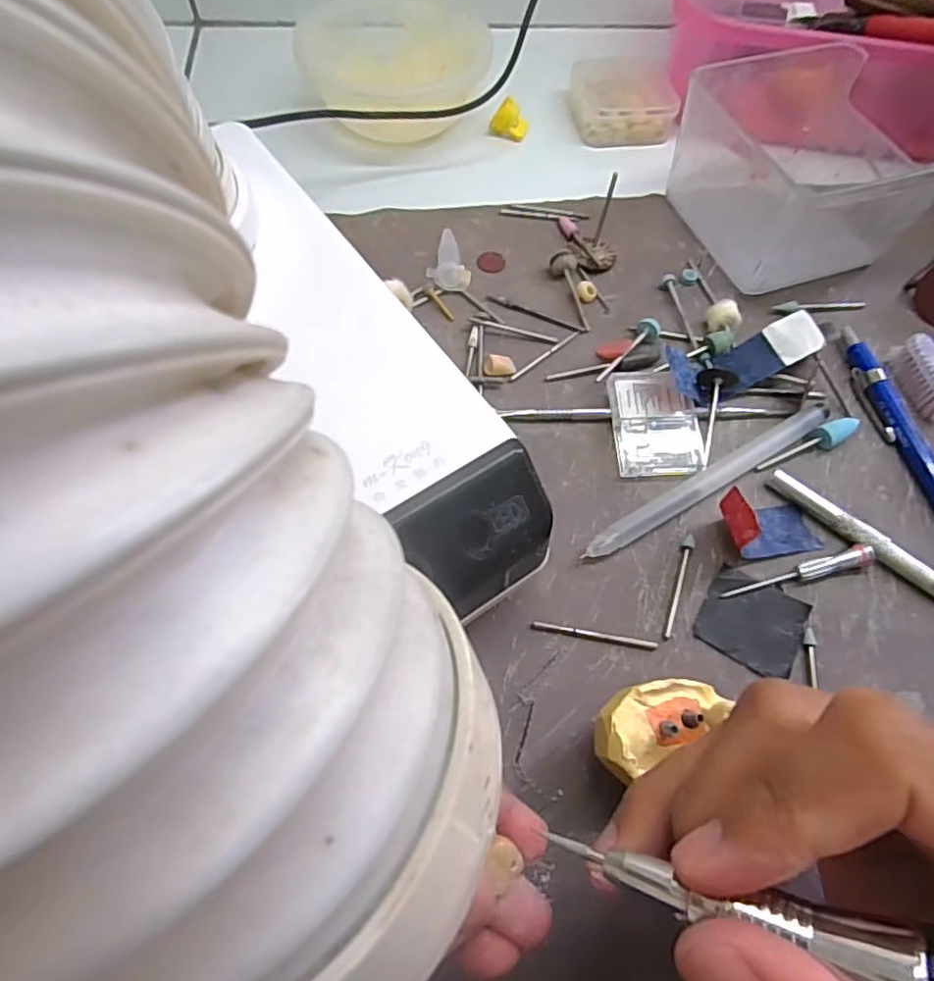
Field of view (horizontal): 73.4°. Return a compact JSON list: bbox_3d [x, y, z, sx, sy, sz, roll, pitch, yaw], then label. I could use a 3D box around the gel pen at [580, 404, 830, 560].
[{"bbox_3d":[0.097,-0.006,0.251,0.124,0.007,0.010,-28,67,-16],"label":"gel pen"}]

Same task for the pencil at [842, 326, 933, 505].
[{"bbox_3d":[0.188,-0.014,0.259,0.011,0.009,0.131,-11,63,-8],"label":"pencil"}]

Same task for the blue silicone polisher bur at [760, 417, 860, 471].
[{"bbox_3d":[0.143,-0.019,0.259,0.047,0.008,0.010,-26,66,-15],"label":"blue silicone polisher bur"}]

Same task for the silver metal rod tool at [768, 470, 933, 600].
[{"bbox_3d":[0.166,0.029,0.235,0.113,0.010,0.009,37,67,16],"label":"silver metal rod tool"}]

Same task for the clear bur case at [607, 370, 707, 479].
[{"bbox_3d":[0.078,-0.028,0.260,0.034,0.011,0.046,-4,62,-5],"label":"clear bur case"}]

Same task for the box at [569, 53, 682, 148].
[{"bbox_3d":[0.091,-0.231,0.368,0.053,0.024,0.058,-7,62,-6],"label":"box"}]

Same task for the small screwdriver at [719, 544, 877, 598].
[{"bbox_3d":[0.123,0.031,0.233,0.060,0.008,0.007,-12,63,-9],"label":"small screwdriver"}]

